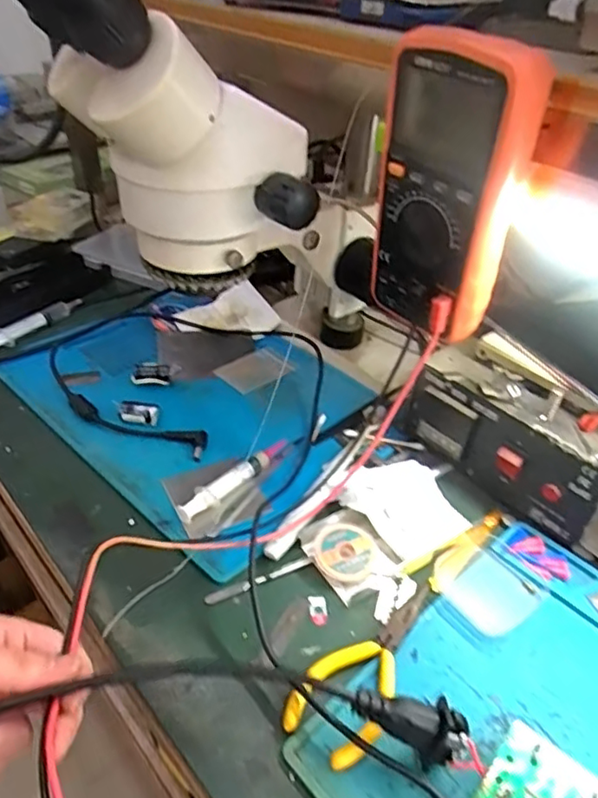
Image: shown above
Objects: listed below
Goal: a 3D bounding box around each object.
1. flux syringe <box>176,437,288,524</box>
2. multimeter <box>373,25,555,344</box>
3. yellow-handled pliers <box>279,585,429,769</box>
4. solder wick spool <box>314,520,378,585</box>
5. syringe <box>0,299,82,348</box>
[{"bbox_3d":[-0.049,0.062,0.475,0.015,0.014,0.112,30,47,31],"label":"flux syringe"},{"bbox_3d":[0.095,-0.127,0.379,0.048,0.175,0.088,-21,43,-28],"label":"multimeter"},{"bbox_3d":[0.045,0.159,0.366,0.051,0.010,0.129,26,45,27],"label":"yellow-handled pliers"},{"bbox_3d":[0.034,0.109,0.424,0.045,0.012,0.047,1,39,-1],"label":"solder wick spool"},{"bbox_3d":[-0.285,-0.075,0.630,0.017,0.016,0.140,26,43,27],"label":"syringe"}]

